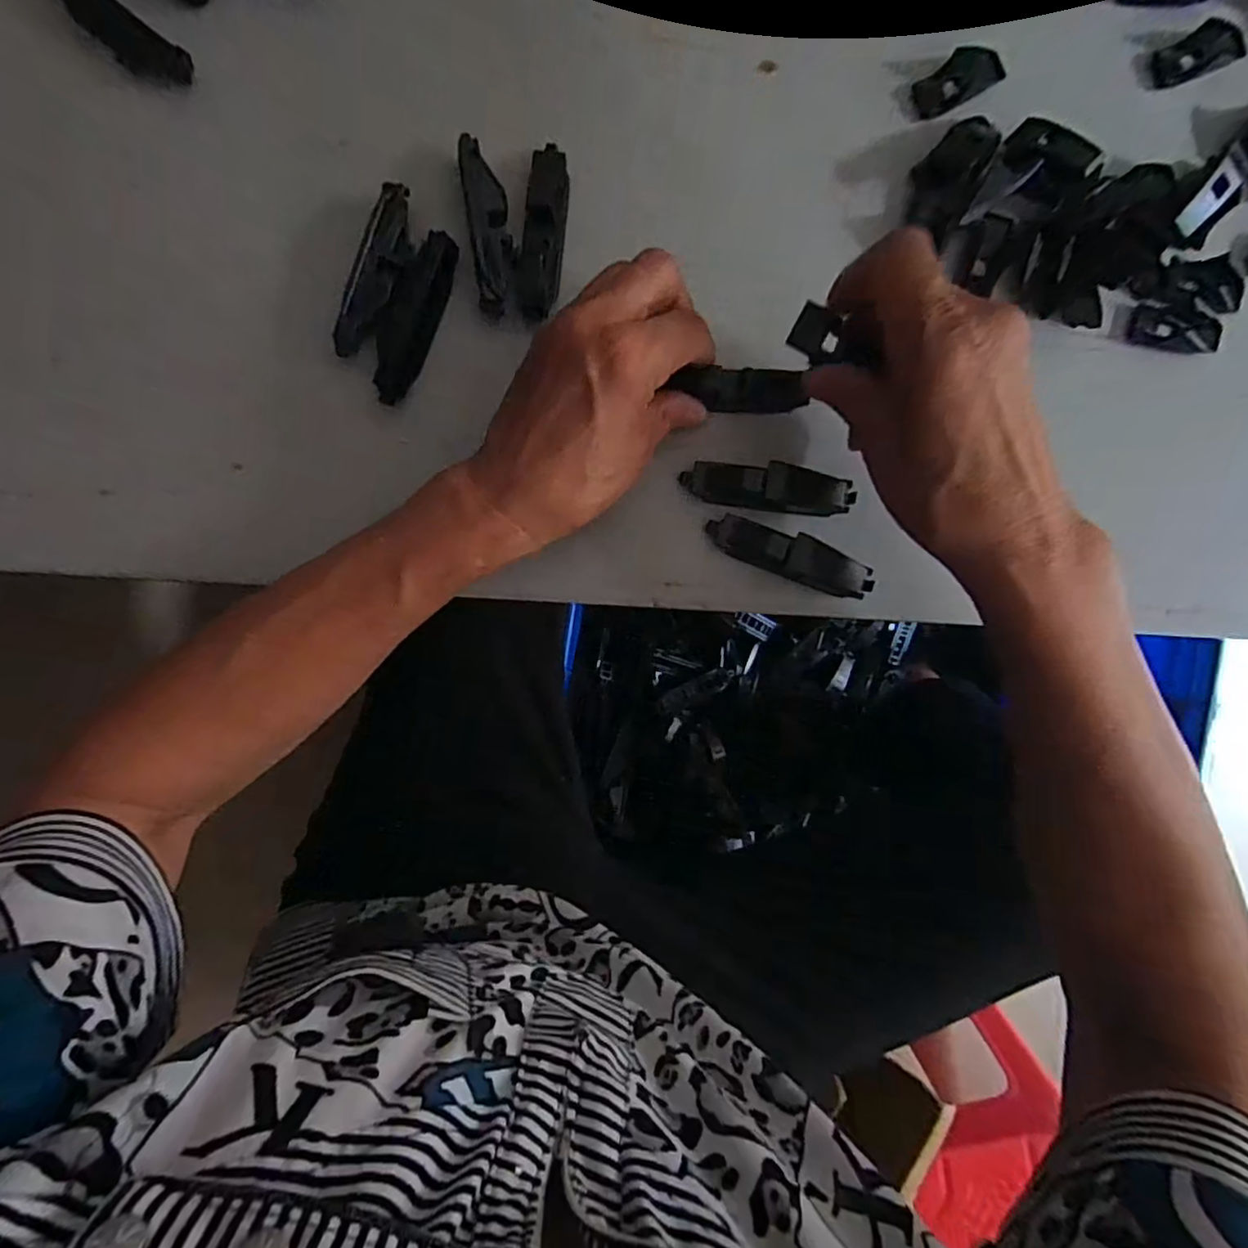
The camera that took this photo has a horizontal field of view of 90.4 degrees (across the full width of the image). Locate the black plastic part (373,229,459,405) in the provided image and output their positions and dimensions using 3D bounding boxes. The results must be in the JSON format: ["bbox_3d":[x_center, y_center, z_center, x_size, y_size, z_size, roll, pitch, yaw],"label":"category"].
[{"bbox_3d":[-0.100,-0.146,0.294,0.020,0.015,0.080,21,90,-1],"label":"black plastic part"}]

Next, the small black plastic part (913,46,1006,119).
[{"bbox_3d":[0.162,-0.263,0.301,0.043,0.006,0.021,-32,91,-1],"label":"small black plastic part"}]

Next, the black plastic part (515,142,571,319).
[{"bbox_3d":[-0.038,-0.187,0.295,0.019,0.016,0.082,8,91,-1],"label":"black plastic part"}]

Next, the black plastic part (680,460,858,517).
[{"bbox_3d":[0.069,-0.065,0.297,0.080,0.009,0.021,7,91,-1],"label":"black plastic part"}]

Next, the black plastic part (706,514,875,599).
[{"bbox_3d":[0.080,-0.034,0.299,0.080,0.009,0.020,20,90,-1],"label":"black plastic part"}]

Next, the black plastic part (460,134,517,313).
[{"bbox_3d":[-0.064,-0.189,0.295,0.020,0.008,0.077,-7,91,-1],"label":"black plastic part"}]

